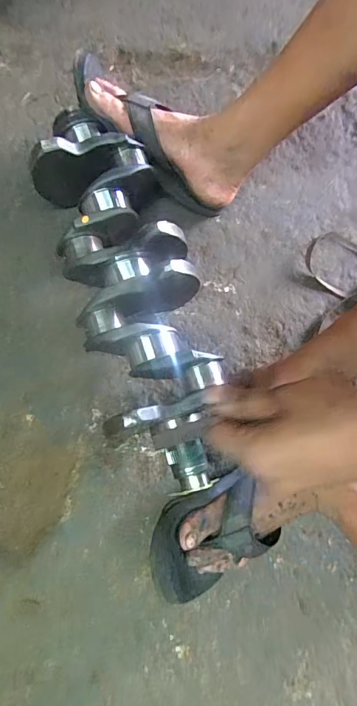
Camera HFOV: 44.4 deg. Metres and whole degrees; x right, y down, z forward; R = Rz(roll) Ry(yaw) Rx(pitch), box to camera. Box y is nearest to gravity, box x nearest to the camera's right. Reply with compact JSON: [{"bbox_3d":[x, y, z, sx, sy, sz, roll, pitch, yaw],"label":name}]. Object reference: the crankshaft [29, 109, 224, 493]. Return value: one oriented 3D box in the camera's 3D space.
[{"bbox_3d":[-0.056,-0.076,0.561,0.150,0.130,0.486,-19,77,-6],"label":"crankshaft"}]

